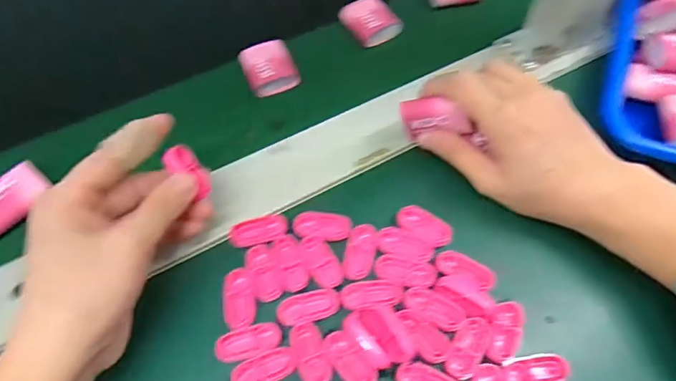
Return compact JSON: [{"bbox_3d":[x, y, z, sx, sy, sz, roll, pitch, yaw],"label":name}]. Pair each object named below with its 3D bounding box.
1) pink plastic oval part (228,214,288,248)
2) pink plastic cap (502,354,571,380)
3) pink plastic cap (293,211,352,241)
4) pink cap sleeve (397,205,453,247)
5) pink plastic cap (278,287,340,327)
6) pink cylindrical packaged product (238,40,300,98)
[{"bbox_3d":[-0.050,0.025,0.284,0.035,0.012,0.016,-17,69,-7],"label":"pink plastic oval part"},{"bbox_3d":[0.105,0.096,0.241,0.034,0.005,0.016,-6,68,-3],"label":"pink plastic cap"},{"bbox_3d":[-0.010,0.022,0.285,0.036,0.006,0.019,6,68,2],"label":"pink plastic cap"},{"bbox_3d":[0.054,0.022,0.283,0.035,0.006,0.018,34,72,12],"label":"pink cap sleeve"},{"bbox_3d":[-0.016,0.066,0.258,0.035,0.004,0.017,-14,69,-6],"label":"pink plastic cap"},{"bbox_3d":[-0.054,-0.098,0.357,0.038,0.014,0.045,-22,70,-9],"label":"pink cylindrical packaged product"}]

